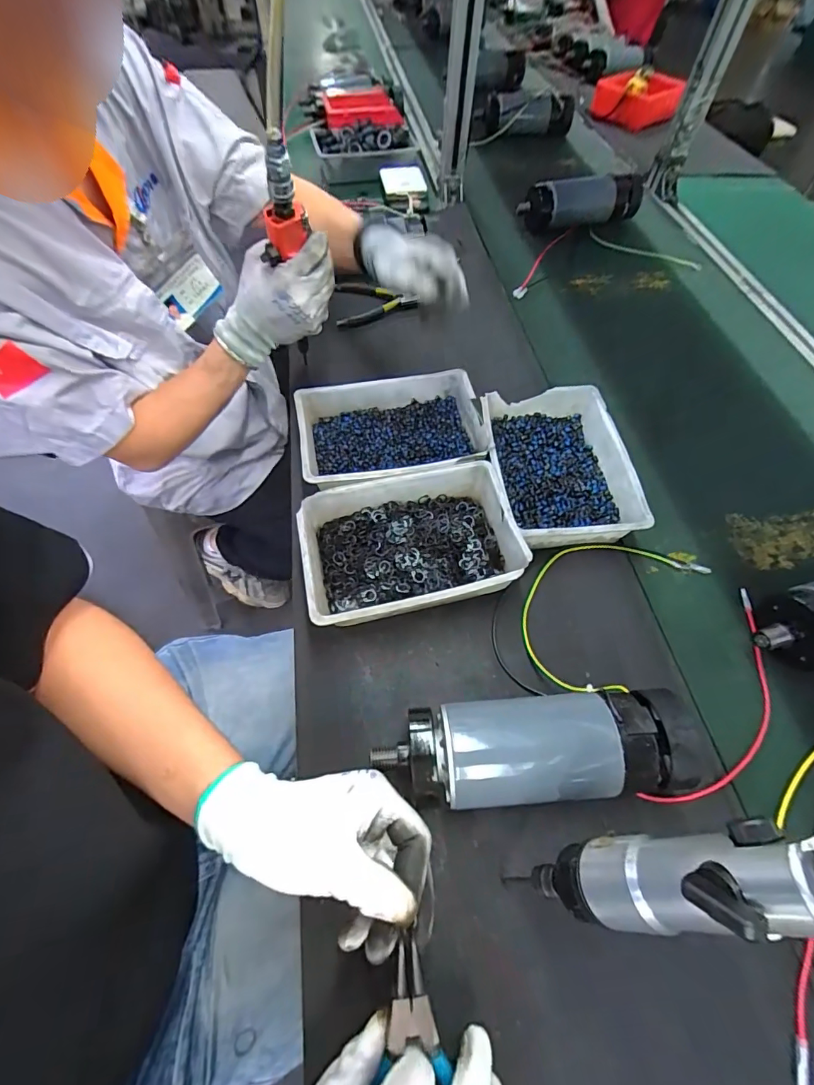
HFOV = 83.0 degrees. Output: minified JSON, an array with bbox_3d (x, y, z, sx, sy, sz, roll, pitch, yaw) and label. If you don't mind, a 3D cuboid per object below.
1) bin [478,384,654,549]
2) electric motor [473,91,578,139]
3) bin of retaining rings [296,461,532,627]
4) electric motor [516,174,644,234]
[{"bbox_3d":[0.164,-0.087,0.511,0.144,0.042,0.201,-2,58,-3],"label":"bin"},{"bbox_3d":[0.279,-1.002,1.074,0.249,0.078,0.058,-15,60,-12],"label":"electric motor"},{"bbox_3d":[0.002,-0.001,0.450,0.203,0.044,0.141,-12,59,-9],"label":"bin of retaining rings"},{"bbox_3d":[0.328,-0.638,0.865,0.240,0.070,0.069,-13,59,-10],"label":"electric motor"}]

